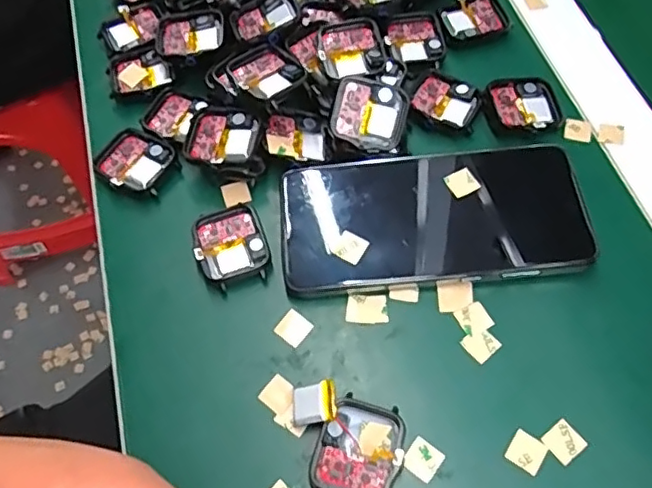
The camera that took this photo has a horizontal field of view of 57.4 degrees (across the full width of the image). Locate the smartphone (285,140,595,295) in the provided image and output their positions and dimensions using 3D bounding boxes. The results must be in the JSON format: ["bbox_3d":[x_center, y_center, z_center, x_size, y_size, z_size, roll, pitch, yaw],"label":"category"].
[{"bbox_3d":[0.057,-0.014,0.328,0.159,0.014,0.079,-7,63,-1],"label":"smartphone"}]

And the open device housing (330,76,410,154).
[{"bbox_3d":[0.026,-0.075,0.343,0.042,0.006,0.039,13,98,-11],"label":"open device housing"}]

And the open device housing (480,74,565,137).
[{"bbox_3d":[0.119,-0.083,0.361,0.045,0.007,0.040,-15,63,-4],"label":"open device housing"}]

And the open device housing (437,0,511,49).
[{"bbox_3d":[0.097,-0.151,0.397,0.043,0.005,0.038,-13,63,-4],"label":"open device housing"}]

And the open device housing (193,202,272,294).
[{"bbox_3d":[-0.052,0.001,0.328,0.037,0.011,0.044,-19,64,-7],"label":"open device housing"}]

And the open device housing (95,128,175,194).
[{"bbox_3d":[-0.114,-0.049,0.358,0.041,0.011,0.038,29,68,16],"label":"open device housing"}]

